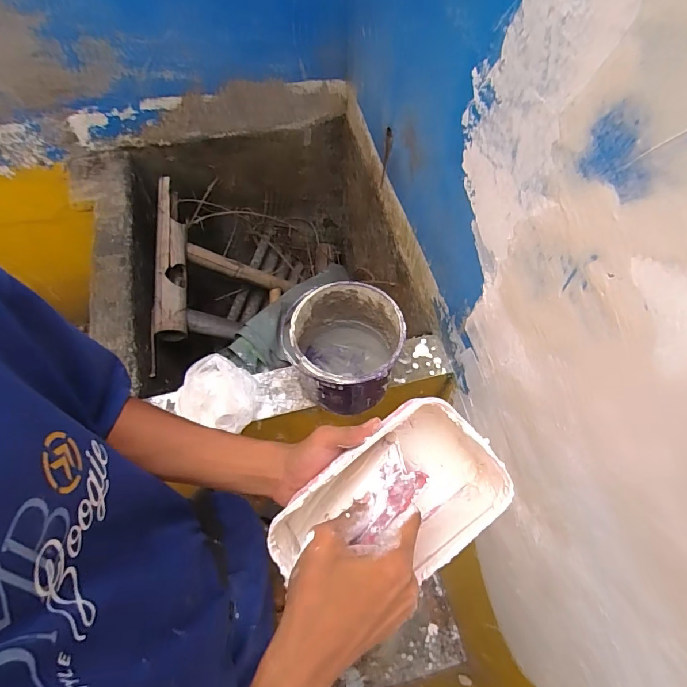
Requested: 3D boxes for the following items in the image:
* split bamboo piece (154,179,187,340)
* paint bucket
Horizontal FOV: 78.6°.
[{"bbox_3d":[-0.456,-0.240,1.111,0.073,0.072,0.481,-7,65,-5],"label":"split bamboo piece"},{"bbox_3d":[0.002,0.015,0.757,0.186,0.187,0.180,1,64,-1],"label":"paint bucket"}]

